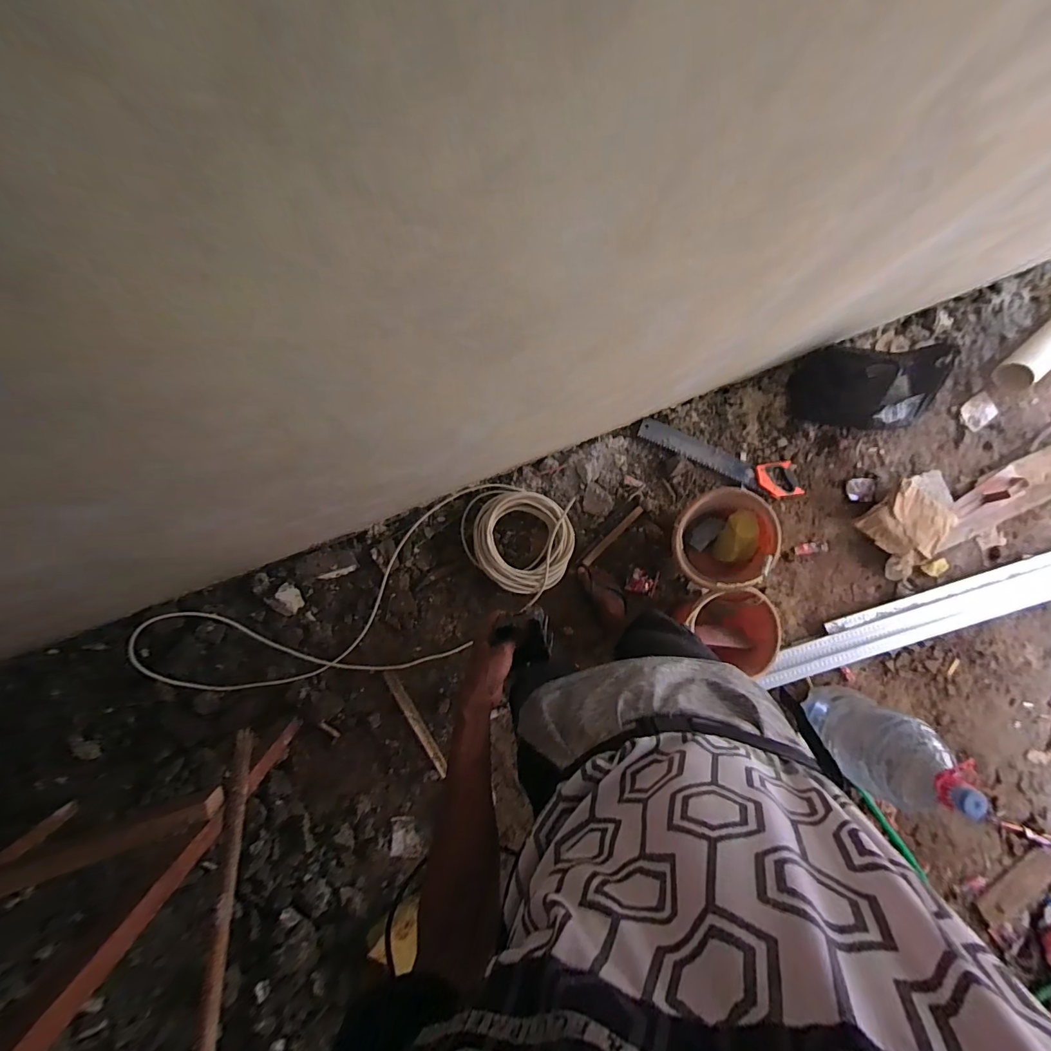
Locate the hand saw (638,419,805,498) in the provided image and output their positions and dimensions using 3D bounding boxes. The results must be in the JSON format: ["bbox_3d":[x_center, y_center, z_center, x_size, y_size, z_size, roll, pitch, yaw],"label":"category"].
[{"bbox_3d":[0.642,-0.217,1.461,0.568,0.033,0.126,18,82,-3],"label":"hand saw"}]

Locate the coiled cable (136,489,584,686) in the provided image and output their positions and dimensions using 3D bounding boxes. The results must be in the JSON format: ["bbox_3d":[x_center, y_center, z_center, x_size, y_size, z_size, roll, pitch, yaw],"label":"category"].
[{"bbox_3d":[-0.396,0.224,1.266,1.191,0.235,0.419,-25,89,-4],"label":"coiled cable"}]

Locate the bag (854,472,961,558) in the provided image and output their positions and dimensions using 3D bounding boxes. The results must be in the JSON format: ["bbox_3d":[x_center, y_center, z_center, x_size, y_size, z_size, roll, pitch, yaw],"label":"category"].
[{"bbox_3d":[1.289,-0.030,1.473,0.298,0.092,0.248,-45,90,-8],"label":"bag"}]

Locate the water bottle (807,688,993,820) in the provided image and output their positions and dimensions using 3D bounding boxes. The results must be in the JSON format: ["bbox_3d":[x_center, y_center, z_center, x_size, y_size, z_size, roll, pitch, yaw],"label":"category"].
[{"bbox_3d":[0.951,0.588,1.197,0.204,0.422,0.221,17,83,-4],"label":"water bottle"}]

